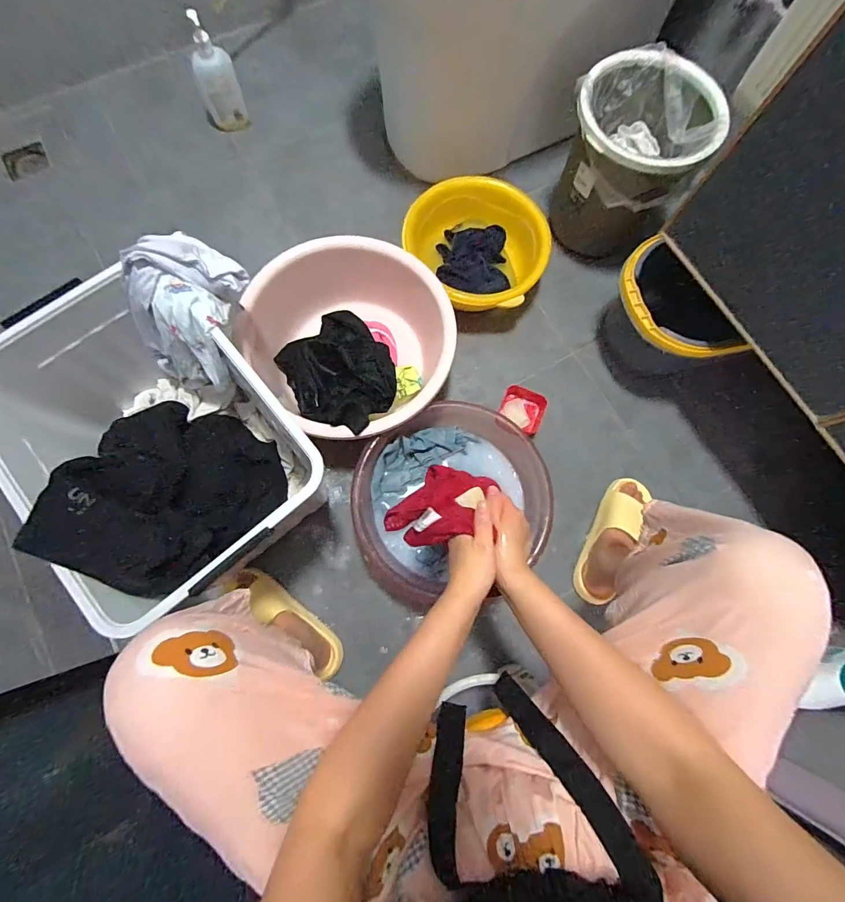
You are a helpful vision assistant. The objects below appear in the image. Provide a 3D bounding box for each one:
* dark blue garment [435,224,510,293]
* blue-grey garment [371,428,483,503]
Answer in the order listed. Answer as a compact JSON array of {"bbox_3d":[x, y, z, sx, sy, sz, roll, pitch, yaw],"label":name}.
[{"bbox_3d":[0.115,-0.419,0.919,0.154,0.040,0.168,-6,77,-4],"label":"dark blue garment"},{"bbox_3d":[-0.004,0.009,0.768,0.214,0.038,0.091,-25,79,-8],"label":"blue-grey garment"}]

